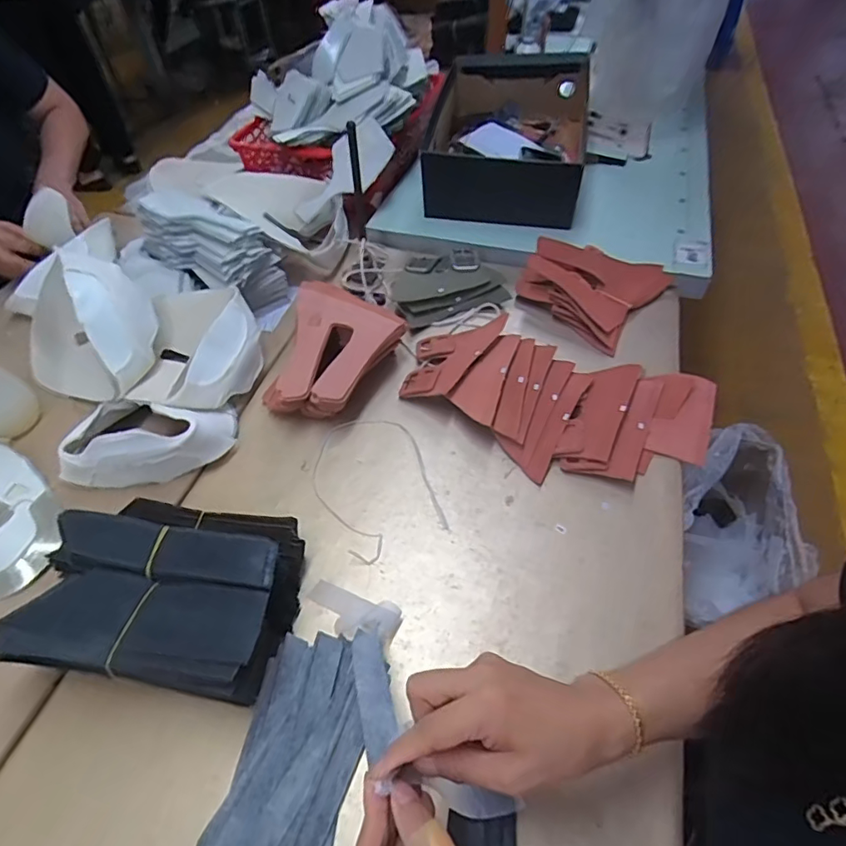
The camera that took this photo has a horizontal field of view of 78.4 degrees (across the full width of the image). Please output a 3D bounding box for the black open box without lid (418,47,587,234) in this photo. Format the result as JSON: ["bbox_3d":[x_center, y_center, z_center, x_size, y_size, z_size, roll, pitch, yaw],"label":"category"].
[{"bbox_3d":[0.143,-0.500,0.909,0.278,0.135,0.372,9,52,11],"label":"black open box without lid"}]

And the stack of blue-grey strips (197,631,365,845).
[{"bbox_3d":[-0.103,0.270,0.406,0.094,0.028,0.194,9,51,10],"label":"stack of blue-grey strips"}]

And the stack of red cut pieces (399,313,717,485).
[{"bbox_3d":[0.157,-0.034,0.630,0.362,0.034,0.214,19,54,18],"label":"stack of red cut pieces"}]

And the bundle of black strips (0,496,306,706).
[{"bbox_3d":[-0.222,0.146,0.463,0.206,0.090,0.162,4,51,7],"label":"bundle of black strips"}]

